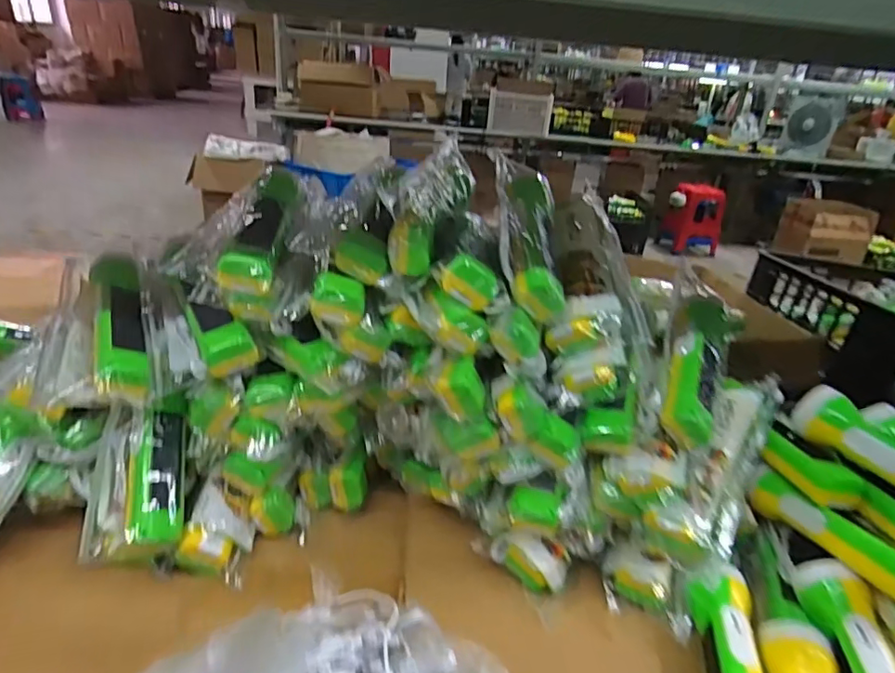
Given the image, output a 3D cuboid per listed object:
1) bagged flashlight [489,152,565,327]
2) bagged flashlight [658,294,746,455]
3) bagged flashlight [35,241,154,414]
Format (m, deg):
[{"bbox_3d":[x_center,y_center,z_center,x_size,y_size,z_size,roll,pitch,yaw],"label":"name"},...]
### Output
[{"bbox_3d":[0.074,-0.106,0.510,0.057,0.048,0.206,4,48,-2],"label":"bagged flashlight"},{"bbox_3d":[0.235,0.024,0.510,0.054,0.041,0.179,18,49,22],"label":"bagged flashlight"},{"bbox_3d":[-0.316,-0.016,0.489,0.082,0.030,0.188,-9,47,-25],"label":"bagged flashlight"}]

